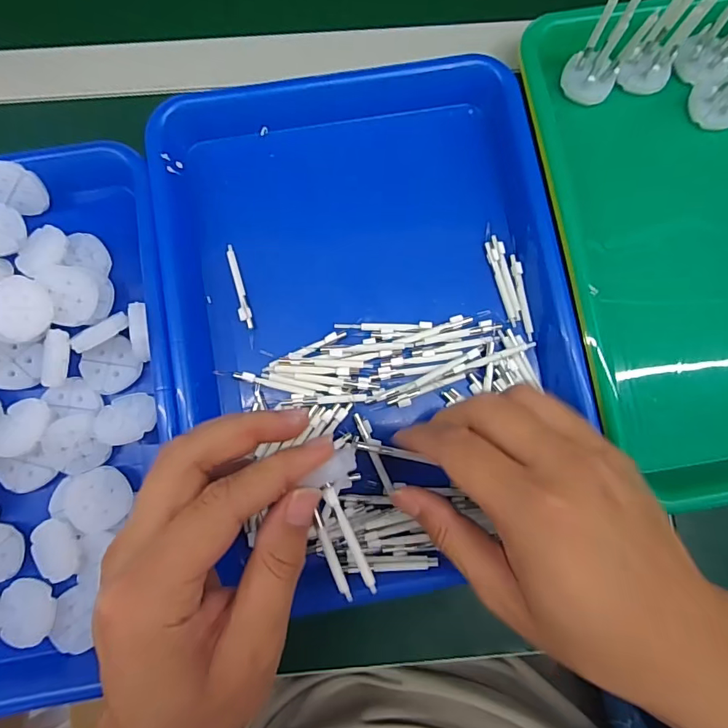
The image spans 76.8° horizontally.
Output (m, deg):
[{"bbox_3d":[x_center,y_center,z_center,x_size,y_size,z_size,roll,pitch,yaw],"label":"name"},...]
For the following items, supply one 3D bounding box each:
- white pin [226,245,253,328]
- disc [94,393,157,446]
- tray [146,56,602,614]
[{"bbox_3d":[-0.084,-0.052,0.309,0.008,0.005,0.058,-13,83,-4],"label":"white pin"},{"bbox_3d":[-0.147,0.033,0.286,0.037,0.007,0.034,-3,52,4],"label":"disc"},{"bbox_3d":[0.005,-0.031,0.301,0.244,0.042,0.328,-10,83,-3],"label":"tray"}]

